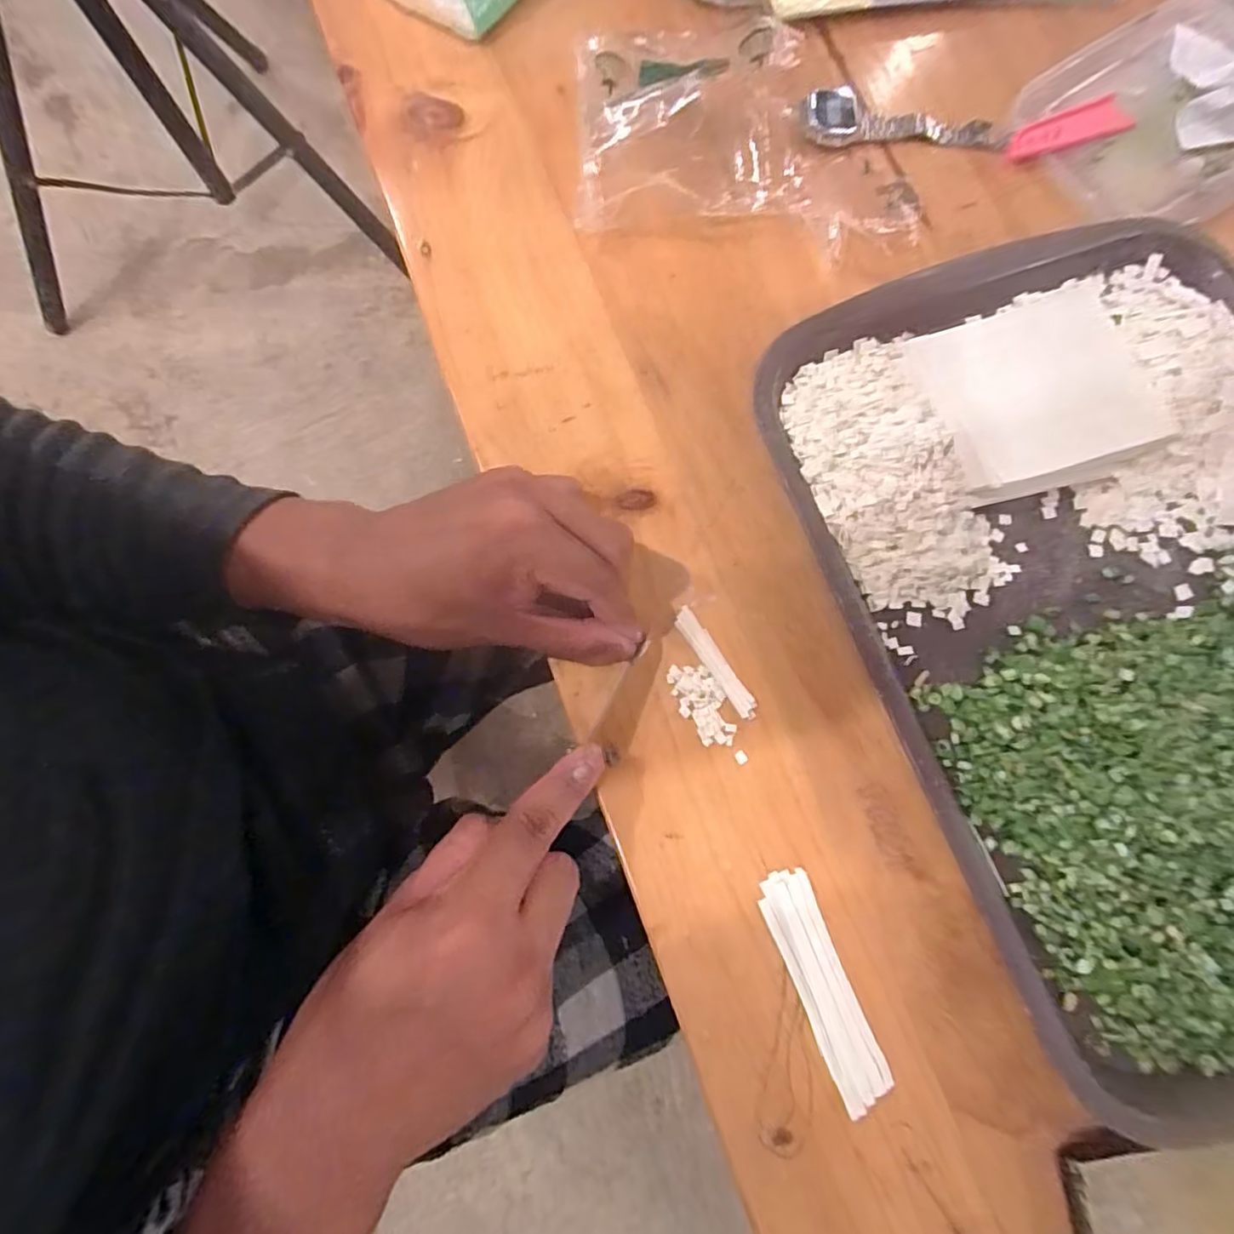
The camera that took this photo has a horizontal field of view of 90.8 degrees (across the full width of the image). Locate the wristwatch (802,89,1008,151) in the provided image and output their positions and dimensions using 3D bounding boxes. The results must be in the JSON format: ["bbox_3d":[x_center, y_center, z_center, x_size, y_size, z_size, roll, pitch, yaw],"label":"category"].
[{"bbox_3d":[0.179,-0.305,0.374,0.124,0.016,0.026,0,78,-1],"label":"wristwatch"}]

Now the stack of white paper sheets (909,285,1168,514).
[{"bbox_3d":[0.221,-0.115,0.325,0.114,0.025,0.094,-18,79,-5],"label":"stack of white paper sheets"}]

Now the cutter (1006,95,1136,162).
[{"bbox_3d":[0.280,-0.302,0.378,0.082,0.006,0.024,-23,79,-6],"label":"cutter"}]

